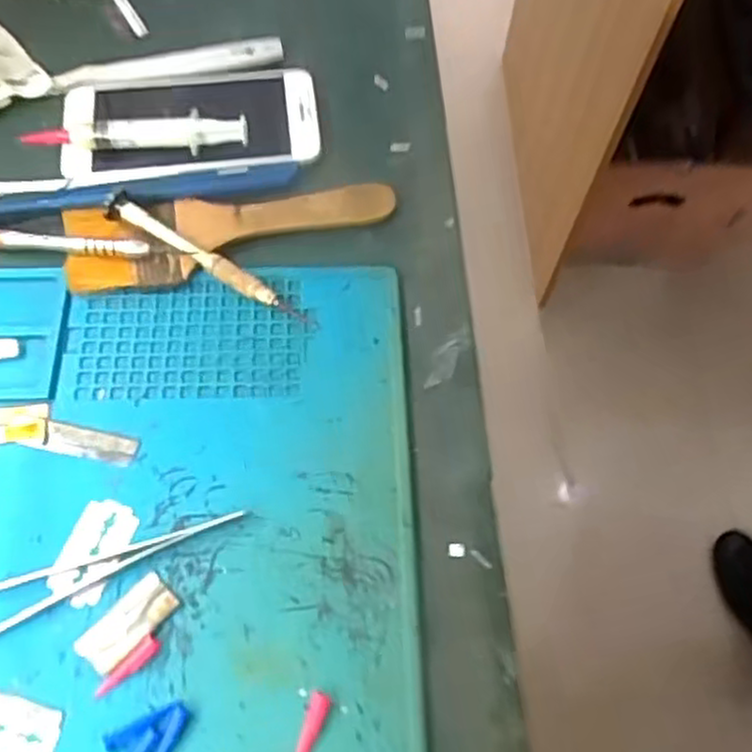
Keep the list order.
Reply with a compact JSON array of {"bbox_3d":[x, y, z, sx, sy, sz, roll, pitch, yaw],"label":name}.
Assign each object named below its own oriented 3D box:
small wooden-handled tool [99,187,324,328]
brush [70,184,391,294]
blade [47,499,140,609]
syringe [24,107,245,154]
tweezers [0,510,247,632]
[{"bbox_3d":[-0.079,-0.055,0.353,0.112,0.021,0.010,27,66,10],"label":"small wooden-handled tool"},{"bbox_3d":[-0.071,-0.074,0.366,0.162,0.012,0.047,-9,65,-7],"label":"brush"},{"bbox_3d":[-0.117,0.072,0.302,0.024,0.004,0.041,18,60,9],"label":"blade"},{"bbox_3d":[-0.125,-0.130,0.389,0.114,0.017,0.018,1,64,-2],"label":"syringe"},{"bbox_3d":[-0.116,0.075,0.298,0.123,0.007,0.021,-24,68,-14],"label":"tweezers"}]

